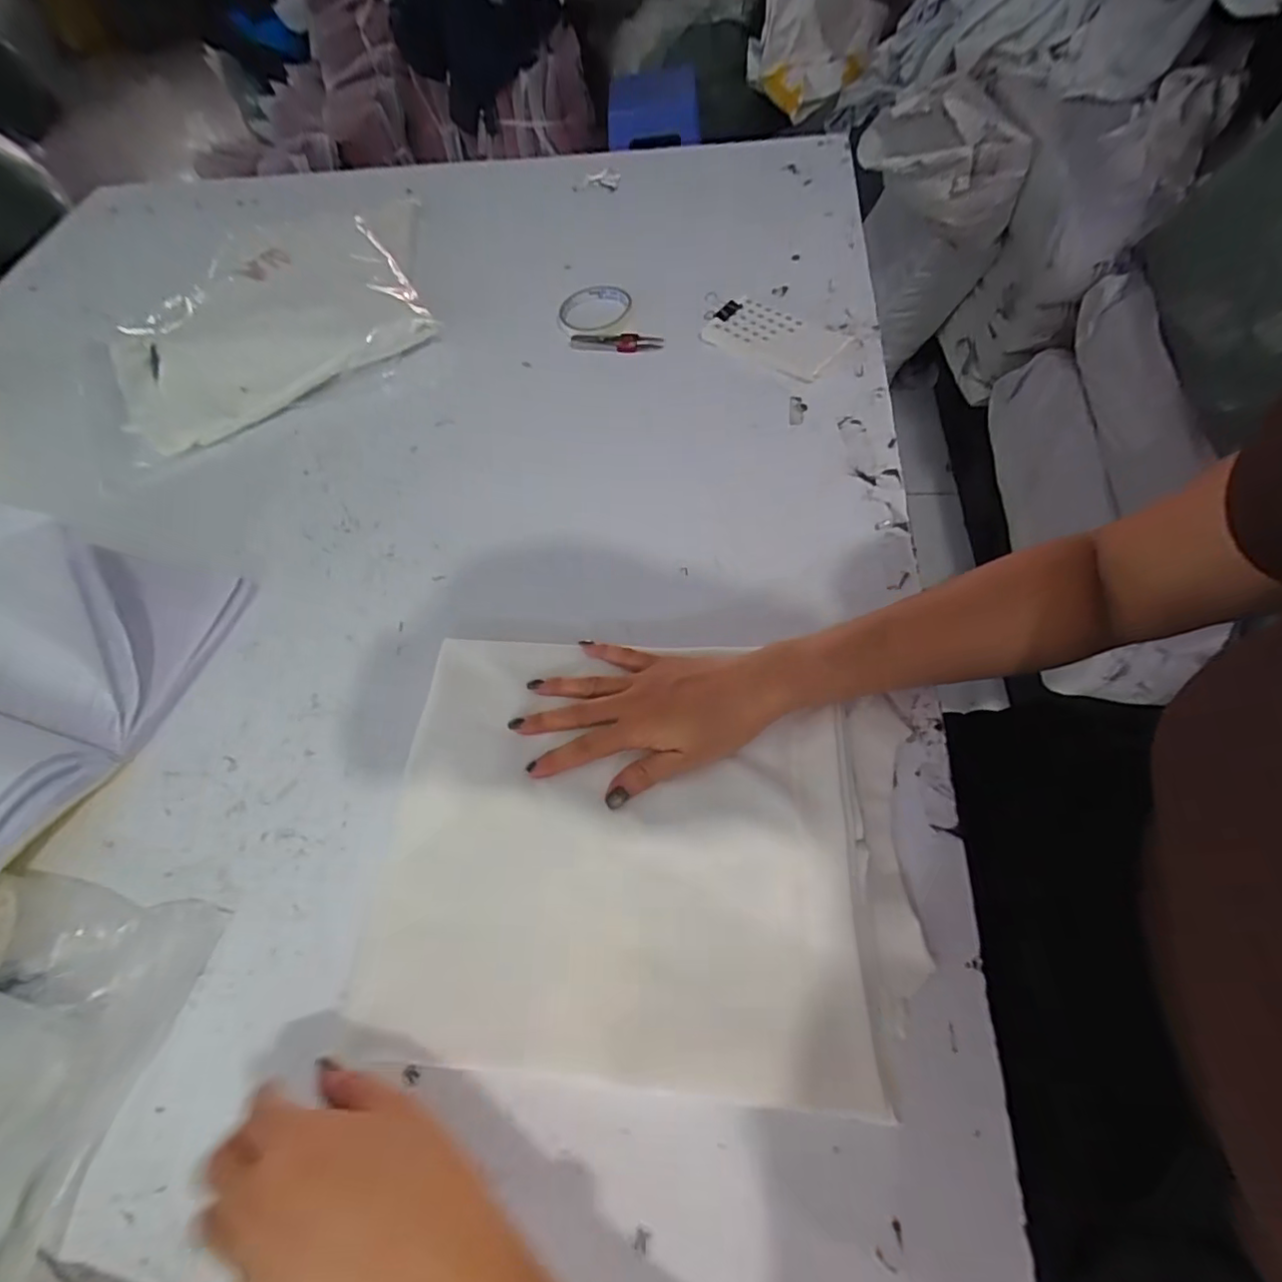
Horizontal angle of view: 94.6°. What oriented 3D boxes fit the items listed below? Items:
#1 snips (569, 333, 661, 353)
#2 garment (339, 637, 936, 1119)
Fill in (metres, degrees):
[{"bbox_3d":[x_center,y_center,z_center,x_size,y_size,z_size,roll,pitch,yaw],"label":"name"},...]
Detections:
[{"bbox_3d":[-0.028,-0.330,0.657,0.102,0.015,0.023,-1,60,4],"label":"snips"},{"bbox_3d":[-0.002,0.122,0.382,0.332,0.026,0.266,2,60,5],"label":"garment"}]

